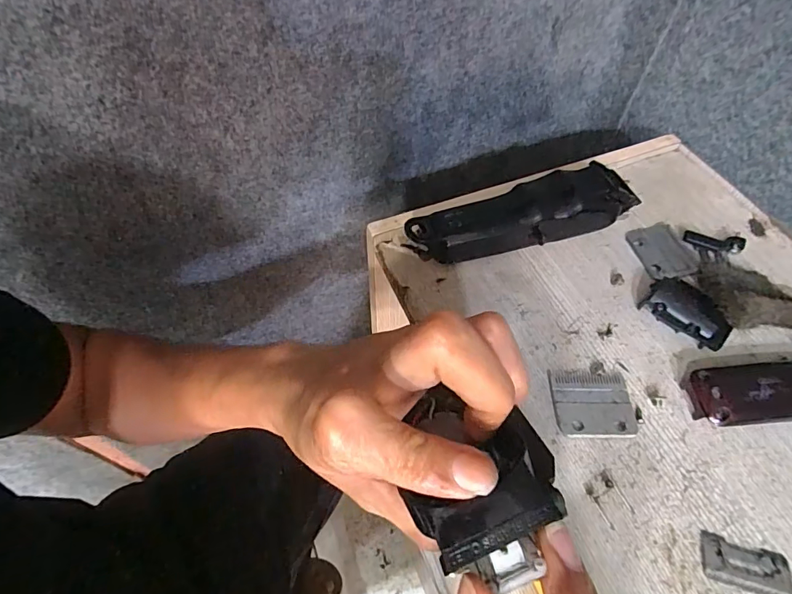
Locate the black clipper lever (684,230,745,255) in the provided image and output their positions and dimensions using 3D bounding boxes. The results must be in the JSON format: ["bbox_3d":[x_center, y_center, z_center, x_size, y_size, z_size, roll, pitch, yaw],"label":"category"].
[{"bbox_3d":[0.239,-0.041,0.335,0.041,0.010,0.013,16,56,8],"label":"black clipper lever"}]

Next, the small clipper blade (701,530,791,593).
[{"bbox_3d":[0.177,0.135,0.225,0.041,0.004,0.022,15,56,8],"label":"small clipper blade"}]

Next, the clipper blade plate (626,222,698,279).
[{"bbox_3d":[0.200,-0.035,0.337,0.037,0.005,0.050,-10,57,-9],"label":"clipper blade plate"}]

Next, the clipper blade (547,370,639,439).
[{"bbox_3d":[0.120,0.065,0.272,0.046,0.004,0.040,3,56,0],"label":"clipper blade"}]

